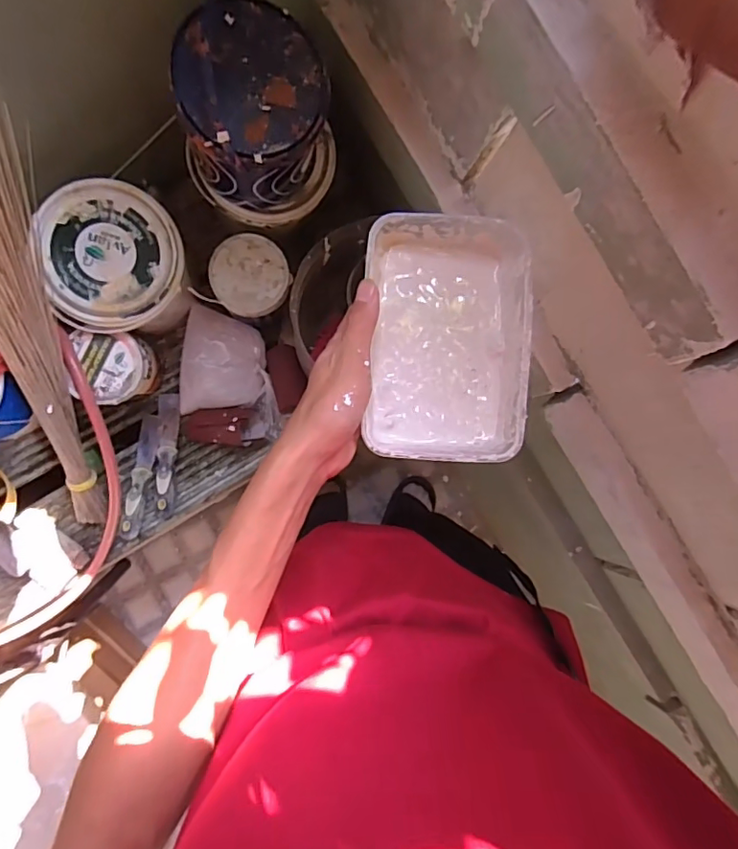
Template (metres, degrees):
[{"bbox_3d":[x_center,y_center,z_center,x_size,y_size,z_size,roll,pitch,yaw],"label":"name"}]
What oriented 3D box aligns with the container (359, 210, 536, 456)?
[{"bbox_3d":[0.056,-0.060,0.391,0.110,0.043,0.169,0,86,-7],"label":"container"}]

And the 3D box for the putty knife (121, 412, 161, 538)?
[{"bbox_3d":[-0.358,0.082,0.845,0.031,0.023,0.192,8,85,-6],"label":"putty knife"}]

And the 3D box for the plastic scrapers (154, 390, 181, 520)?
[{"bbox_3d":[-0.321,0.049,0.850,0.033,0.027,0.195,1,86,-7],"label":"plastic scrapers"}]

